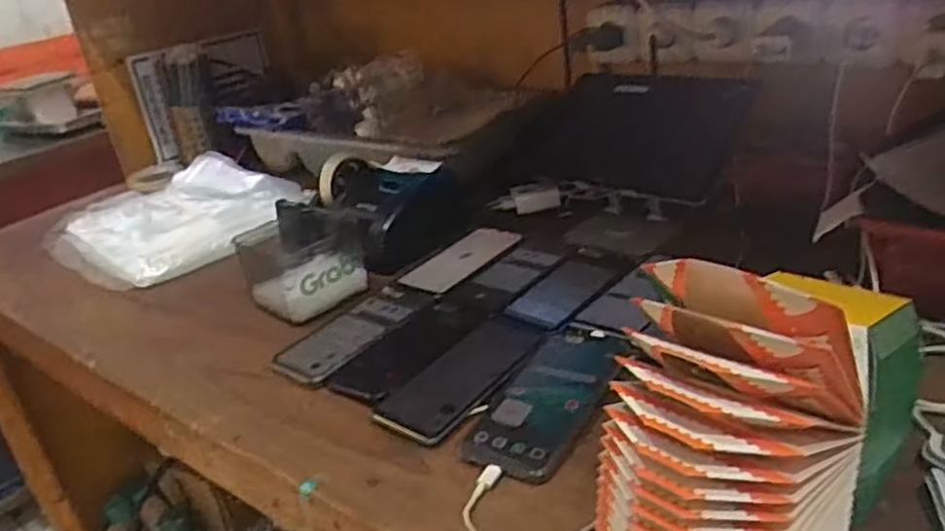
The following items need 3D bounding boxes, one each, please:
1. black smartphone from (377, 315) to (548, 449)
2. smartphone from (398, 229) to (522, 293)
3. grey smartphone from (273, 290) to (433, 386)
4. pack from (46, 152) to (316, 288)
[{"bbox_3d":[-0.006,0.097,0.674,0.087,0.011,0.179,12,32,36],"label":"black smartphone"},{"bbox_3d":[-0.011,-0.009,0.886,0.074,0.009,0.153,17,35,41],"label":"smartphone"},{"bbox_3d":[-0.124,0.067,0.765,0.073,0.008,0.165,12,32,36],"label":"grey smartphone"},{"bbox_3d":[-0.434,-0.078,1.085,0.327,0.075,0.325,-22,29,-28],"label":"pack"}]

